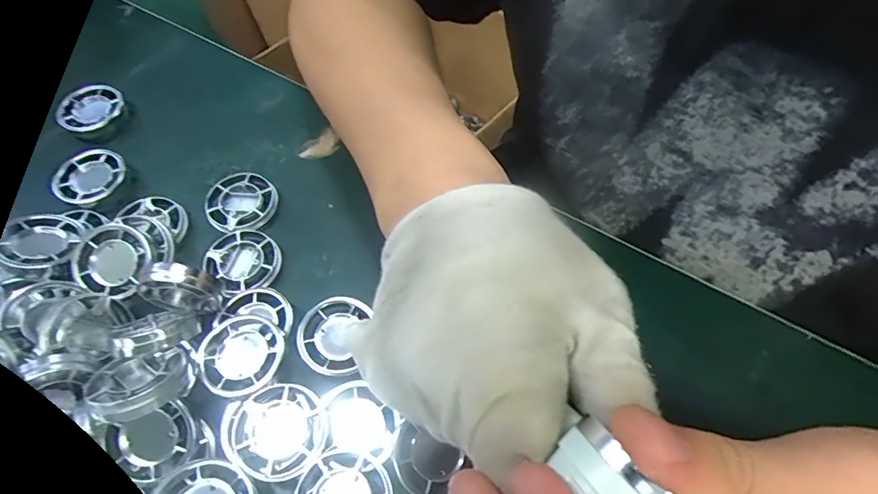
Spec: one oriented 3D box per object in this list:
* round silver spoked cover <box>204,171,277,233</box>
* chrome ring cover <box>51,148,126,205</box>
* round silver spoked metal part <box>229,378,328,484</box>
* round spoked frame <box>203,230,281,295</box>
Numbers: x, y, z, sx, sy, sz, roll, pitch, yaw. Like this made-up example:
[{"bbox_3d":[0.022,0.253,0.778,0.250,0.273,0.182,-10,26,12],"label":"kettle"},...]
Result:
[{"bbox_3d":[-0.112,-0.025,0.293,0.039,0.011,0.039,-1,61,1],"label":"round silver spoked cover"},{"bbox_3d":[-0.201,-0.040,0.298,0.038,0.015,0.031,-41,68,-19],"label":"chrome ring cover"},{"bbox_3d":[-0.068,0.079,0.220,0.039,0.009,0.039,-1,61,1],"label":"round silver spoked metal part"},{"bbox_3d":[-0.103,0.006,0.271,0.039,0.004,0.035,39,69,20],"label":"round spoked frame"}]

